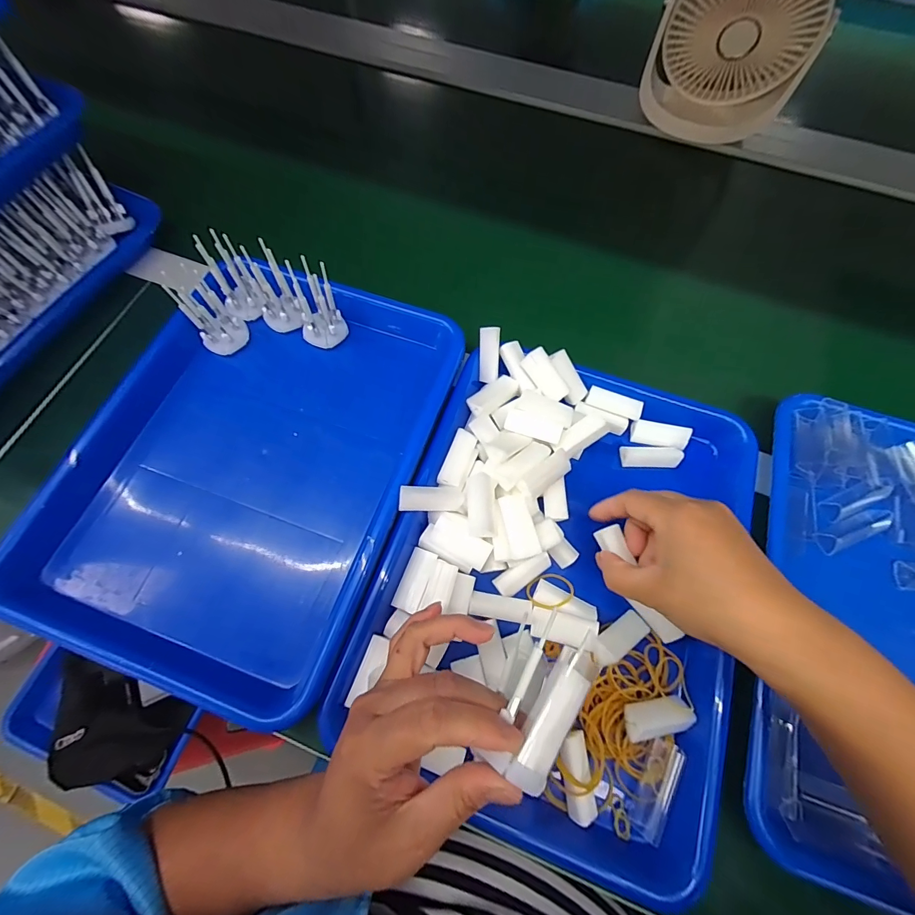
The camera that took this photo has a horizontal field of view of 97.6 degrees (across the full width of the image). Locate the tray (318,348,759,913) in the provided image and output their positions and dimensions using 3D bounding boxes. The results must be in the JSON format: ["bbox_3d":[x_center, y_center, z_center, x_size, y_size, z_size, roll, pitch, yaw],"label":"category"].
[{"bbox_3d":[0.079,0.087,0.306,0.252,0.060,0.339,19,71,7],"label":"tray"}]

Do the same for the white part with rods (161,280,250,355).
[{"bbox_3d":[-0.212,-0.120,0.346,0.038,0.063,0.030,-43,76,-14],"label":"white part with rods"}]

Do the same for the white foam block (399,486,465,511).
[{"bbox_3d":[-0.019,0.031,0.306,0.051,0.009,0.017,3,69,-21],"label":"white foam block"}]

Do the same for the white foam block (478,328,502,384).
[{"bbox_3d":[0.028,-0.088,0.346,0.017,0.010,0.045,3,111,1],"label":"white foam block"}]

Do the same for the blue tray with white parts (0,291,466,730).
[{"bbox_3d":[-0.158,0.000,0.322,0.239,0.043,0.324,20,72,7],"label":"blue tray with white parts"}]

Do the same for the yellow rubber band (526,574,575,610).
[{"bbox_3d":[0.070,0.101,0.300,0.034,0.004,0.028,-24,41,-18],"label":"yellow rubber band"}]

